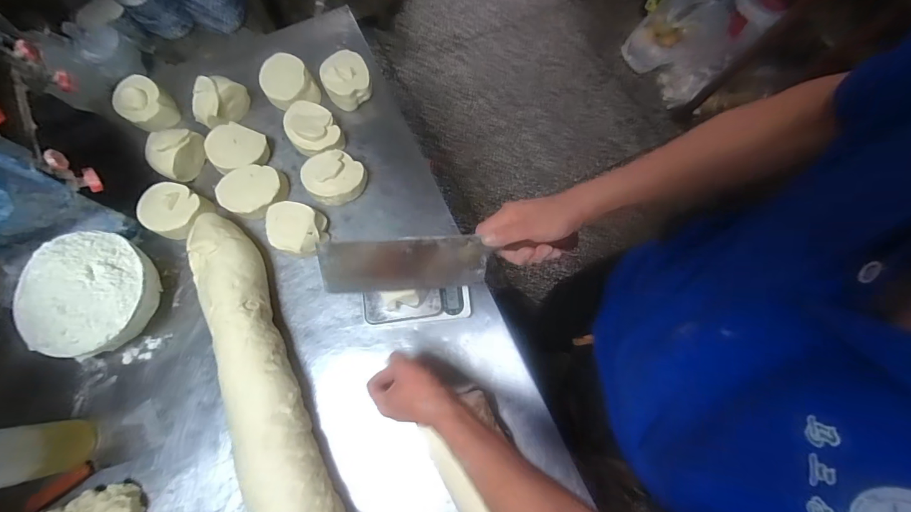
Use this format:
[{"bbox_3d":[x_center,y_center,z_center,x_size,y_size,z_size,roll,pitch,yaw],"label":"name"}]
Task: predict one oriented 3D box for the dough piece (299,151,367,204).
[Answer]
[{"bbox_3d":[-0.213,-0.135,0.708,0.097,0.056,0.092,0,74,0],"label":"dough piece"}]

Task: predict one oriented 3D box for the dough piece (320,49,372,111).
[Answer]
[{"bbox_3d":[-0.205,-0.333,0.757,0.088,0.052,0.091,0,74,0],"label":"dough piece"}]

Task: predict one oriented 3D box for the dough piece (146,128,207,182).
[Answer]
[{"bbox_3d":[-0.497,-0.185,0.711,0.072,0.060,0.093,22,75,6],"label":"dough piece"}]

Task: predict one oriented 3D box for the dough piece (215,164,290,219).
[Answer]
[{"bbox_3d":[-0.352,-0.109,0.703,0.109,0.055,0.086,-10,74,-3],"label":"dough piece"}]

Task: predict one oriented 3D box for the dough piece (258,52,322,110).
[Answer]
[{"bbox_3d":[-0.315,-0.322,0.758,0.090,0.061,0.106,-37,77,-10],"label":"dough piece"}]

